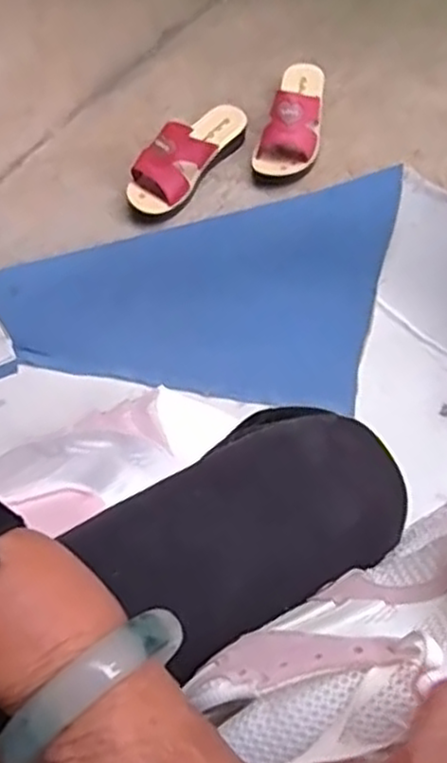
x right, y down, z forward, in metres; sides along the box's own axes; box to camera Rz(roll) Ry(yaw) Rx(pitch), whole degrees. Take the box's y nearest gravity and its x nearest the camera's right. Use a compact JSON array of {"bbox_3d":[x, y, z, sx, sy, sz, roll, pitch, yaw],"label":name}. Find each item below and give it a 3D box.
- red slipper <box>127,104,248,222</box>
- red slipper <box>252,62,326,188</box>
[{"bbox_3d":[-0.055,-0.331,1.052,0.082,0.066,0.220,32,69,17],"label":"red slipper"},{"bbox_3d":[0.106,-0.398,1.080,0.088,0.074,0.215,13,64,9],"label":"red slipper"}]

